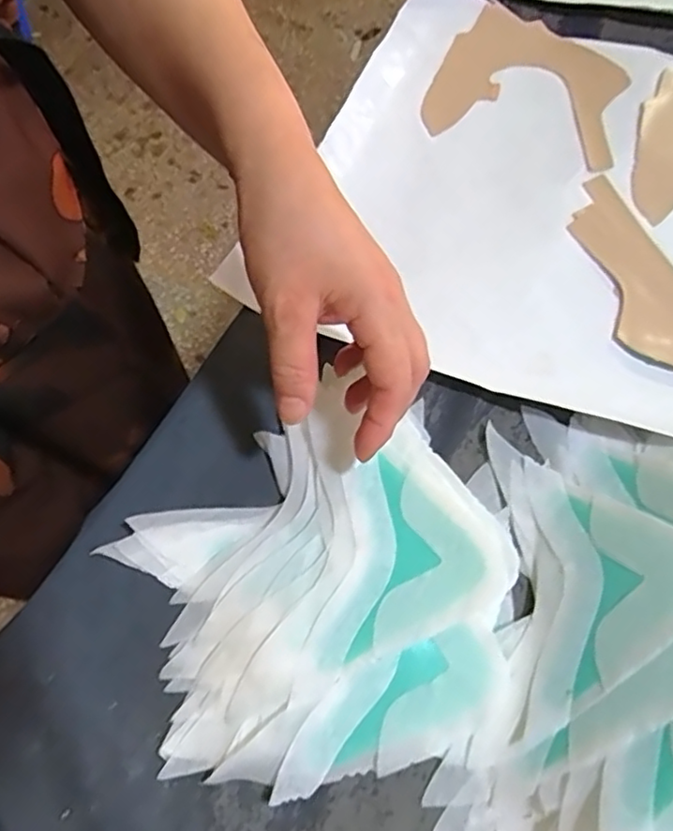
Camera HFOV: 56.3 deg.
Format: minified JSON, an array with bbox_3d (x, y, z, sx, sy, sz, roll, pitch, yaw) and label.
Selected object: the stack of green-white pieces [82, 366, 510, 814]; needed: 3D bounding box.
[{"bbox_3d":[-0.012,0.092,0.342,0.199,0.033,0.190,-29,66,-10],"label":"stack of green-white pieces"}]

